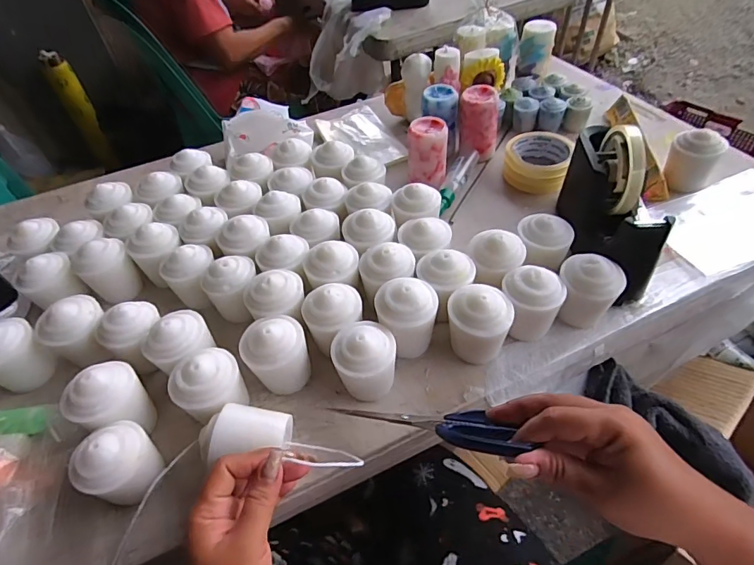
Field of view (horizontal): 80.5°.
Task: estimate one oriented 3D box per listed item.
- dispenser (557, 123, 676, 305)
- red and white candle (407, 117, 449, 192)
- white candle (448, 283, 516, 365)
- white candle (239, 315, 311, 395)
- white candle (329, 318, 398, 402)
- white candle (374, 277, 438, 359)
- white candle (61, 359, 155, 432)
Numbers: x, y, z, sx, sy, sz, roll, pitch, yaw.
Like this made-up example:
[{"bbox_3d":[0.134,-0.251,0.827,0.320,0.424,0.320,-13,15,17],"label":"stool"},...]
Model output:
[{"bbox_3d":[0.241,-0.076,0.474,0.060,0.140,0.190,-8,49,-2],"label":"dispenser"},{"bbox_3d":[0.067,-0.172,0.593,0.050,0.075,0.052,-2,49,3],"label":"red and white candle"},{"bbox_3d":[0.094,0.042,0.418,0.054,0.072,0.048,21,55,22],"label":"white candle"},{"bbox_3d":[-0.091,0.067,0.415,0.054,0.065,0.052,-3,49,3],"label":"white candle"},{"bbox_3d":[-0.010,0.074,0.402,0.055,0.067,0.053,-3,49,3],"label":"white candle"},{"bbox_3d":[0.029,0.035,0.423,0.057,0.068,0.052,-3,49,2],"label":"white candle"},{"bbox_3d":[-0.230,0.106,0.384,0.056,0.067,0.048,-28,53,-18],"label":"white candle"}]

